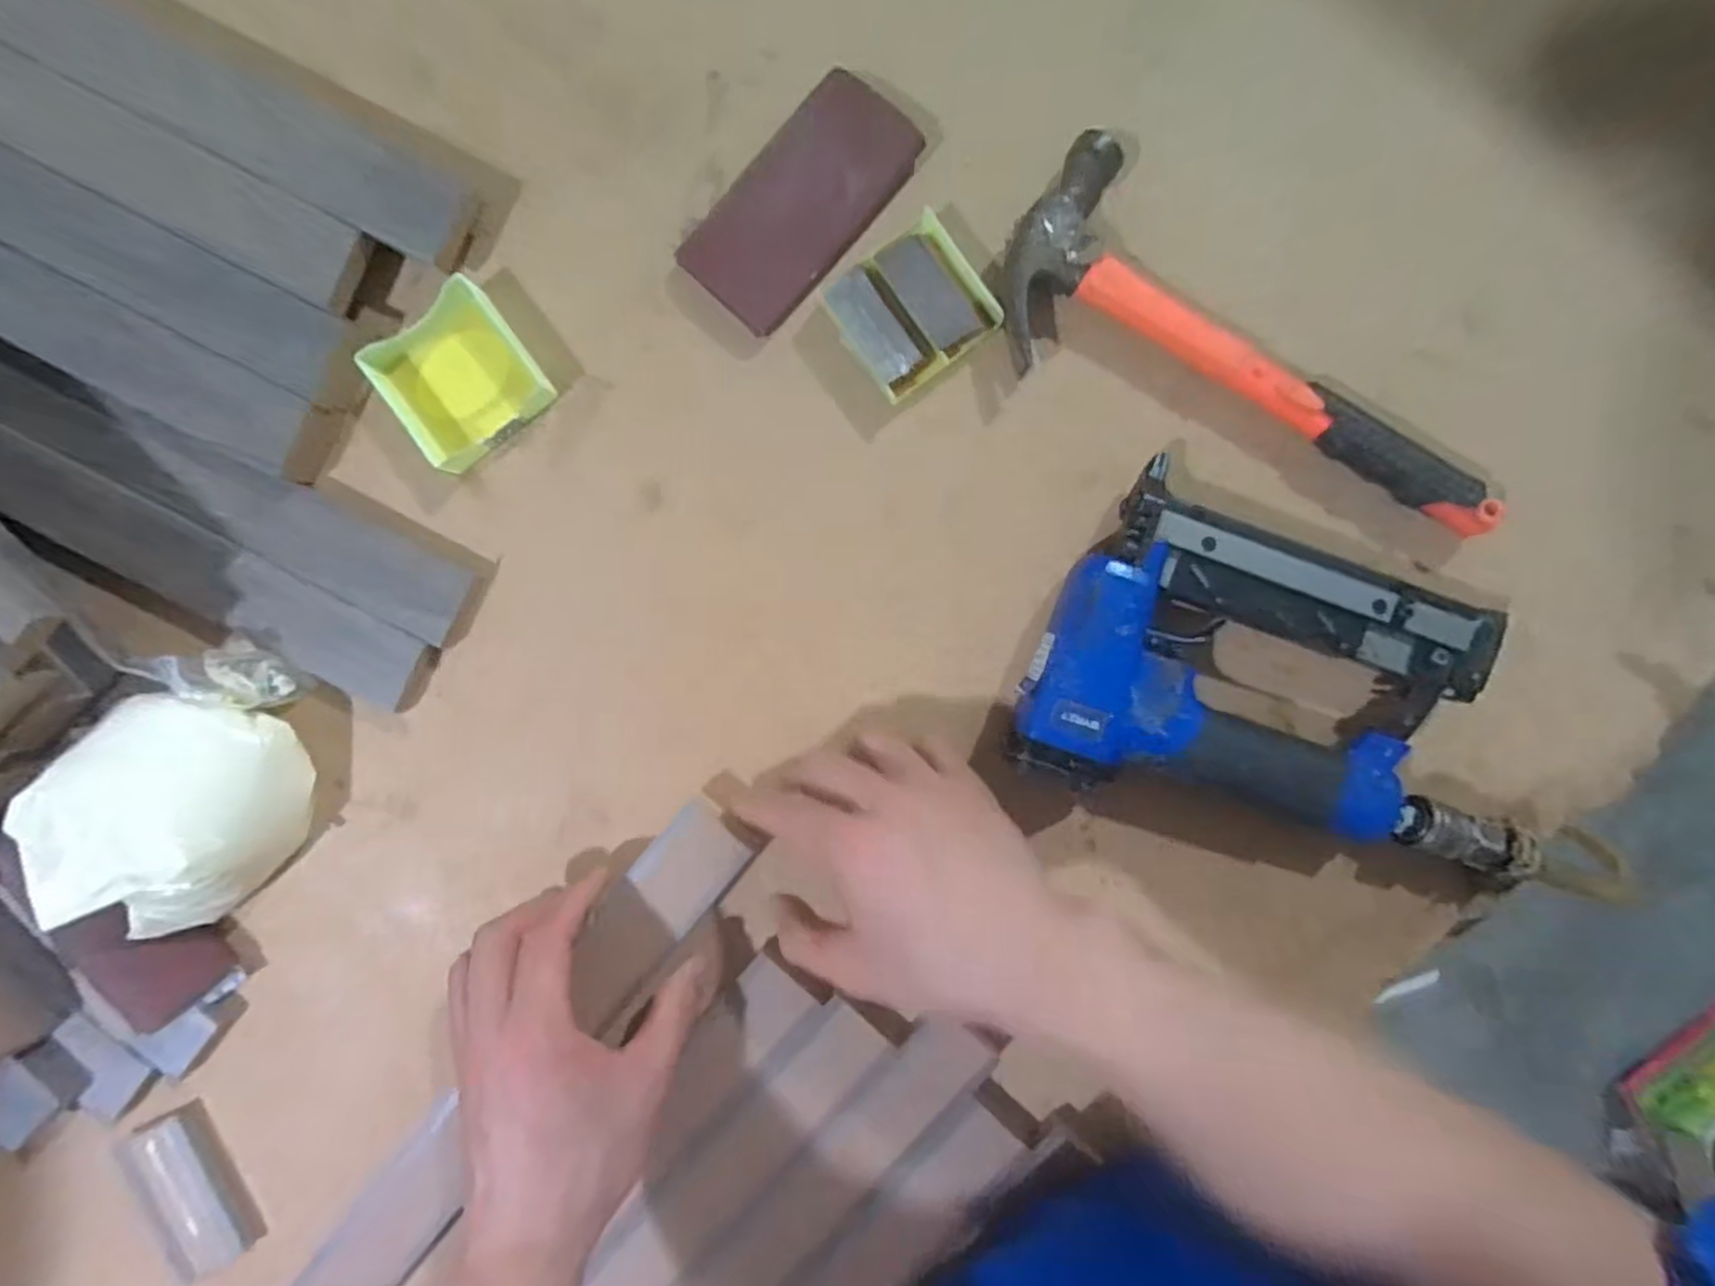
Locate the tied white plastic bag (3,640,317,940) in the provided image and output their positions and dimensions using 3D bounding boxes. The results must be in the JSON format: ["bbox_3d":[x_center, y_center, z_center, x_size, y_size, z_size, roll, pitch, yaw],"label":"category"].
[{"bbox_3d":[-0.317,0.074,0.347,0.089,0.057,0.139,31,94,0],"label":"tied white plastic bag"}]

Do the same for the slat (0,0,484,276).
[{"bbox_3d":[-0.475,-0.342,0.332,0.650,0.020,0.048,27,94,0],"label":"slat"}]

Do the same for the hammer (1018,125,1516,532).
[{"bbox_3d":[0.184,-0.133,0.332,0.242,0.023,0.096,27,94,0],"label":"hammer"}]

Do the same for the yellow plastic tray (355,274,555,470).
[{"bbox_3d":[-0.191,-0.127,0.356,0.064,0.016,0.066,-37,91,3],"label":"yellow plastic tray"}]

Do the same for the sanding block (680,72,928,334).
[{"bbox_3d":[-0.025,-0.202,0.344,0.055,0.021,0.112,41,94,-1],"label":"sanding block"}]

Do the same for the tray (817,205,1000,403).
[{"bbox_3d":[0.026,-0.157,0.348,0.064,0.013,0.059,-35,91,3],"label":"tray"}]

